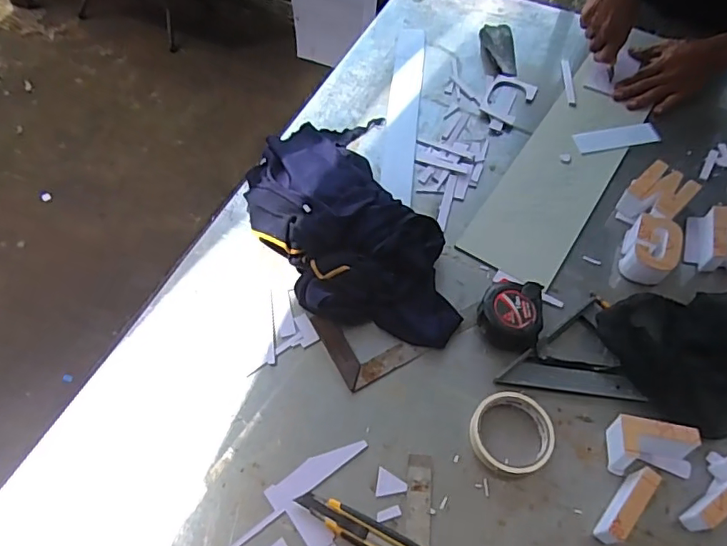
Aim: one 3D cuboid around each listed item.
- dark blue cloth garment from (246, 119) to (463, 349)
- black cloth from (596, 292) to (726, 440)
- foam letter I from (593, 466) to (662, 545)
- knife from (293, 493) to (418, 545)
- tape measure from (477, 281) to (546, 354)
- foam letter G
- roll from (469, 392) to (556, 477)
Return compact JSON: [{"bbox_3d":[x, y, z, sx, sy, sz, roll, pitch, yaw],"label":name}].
[{"bbox_3d":[-0.027,-0.077,0.740,0.221,0.070,0.416,-22,61,-13],"label":"dark blue cloth garment"},{"bbox_3d":[0.414,0.092,0.658,0.204,0.029,0.182,-21,61,-13],"label":"black cloth"},{"bbox_3d":[0.273,0.243,0.561,0.017,0.048,0.082,38,65,20],"label":"foam letter I"},{"bbox_3d":[0.006,0.273,0.558,0.162,0.019,0.037,28,62,16],"label":"knife"},{"bbox_3d":[0.186,0.054,0.683,0.076,0.037,0.091,10,59,6],"label":"tape measure"},{"bbox_3d":[0.386,-0.031,0.725,0.062,0.047,0.089,20,60,12],"label":"foam letter G"},{"bbox_3d":[0.168,0.180,0.610,0.091,0.022,0.090,0,58,0],"label":"roll"}]

